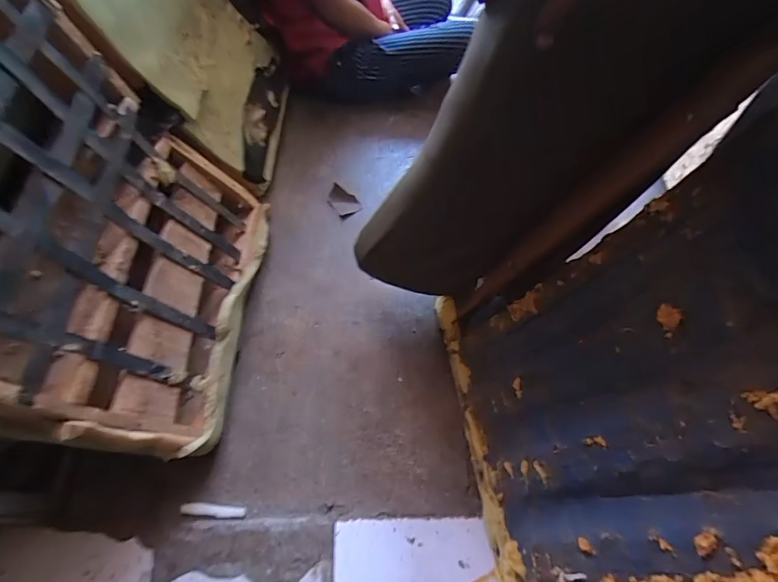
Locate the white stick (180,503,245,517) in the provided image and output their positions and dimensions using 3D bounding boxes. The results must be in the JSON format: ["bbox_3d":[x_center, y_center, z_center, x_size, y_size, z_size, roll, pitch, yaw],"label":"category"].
[{"bbox_3d":[-0.314,0.391,0.772,0.114,0.006,0.018,3,63,4],"label":"white stick"}]

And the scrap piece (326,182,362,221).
[{"bbox_3d":[-0.114,-0.223,1.065,0.065,0.020,0.091,-34,66,-14],"label":"scrap piece"}]

